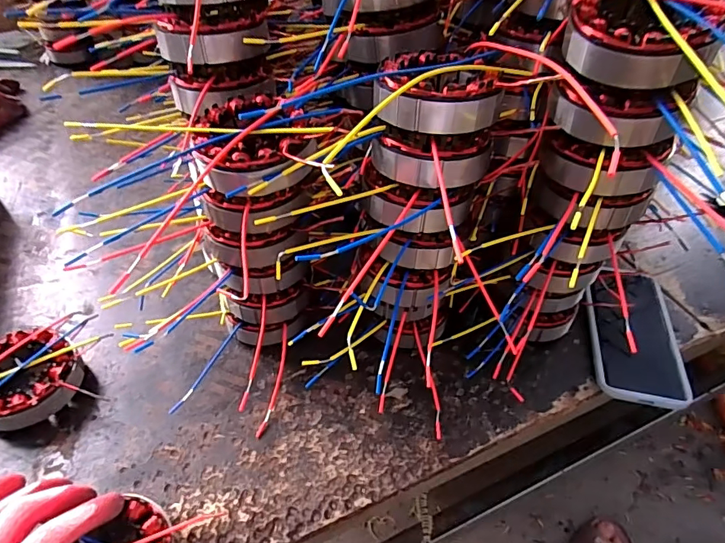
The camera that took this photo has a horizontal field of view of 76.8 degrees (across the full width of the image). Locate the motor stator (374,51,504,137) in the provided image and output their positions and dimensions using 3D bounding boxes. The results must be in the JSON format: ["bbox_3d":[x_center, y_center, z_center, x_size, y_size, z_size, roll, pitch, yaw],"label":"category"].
[{"bbox_3d":[0.053,-0.128,0.313,0.084,0.035,0.084,12,48,8],"label":"motor stator"}]

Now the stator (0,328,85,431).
[{"bbox_3d":[-0.302,0.097,0.409,0.085,0.041,0.085,1,47,-1],"label":"stator"}]

